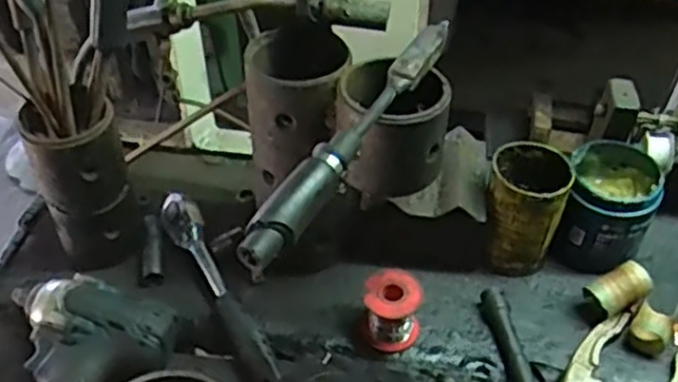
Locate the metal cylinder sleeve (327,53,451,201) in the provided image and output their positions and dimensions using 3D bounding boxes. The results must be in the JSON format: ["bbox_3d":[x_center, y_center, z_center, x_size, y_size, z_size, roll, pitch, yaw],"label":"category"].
[{"bbox_3d":[0.040,-0.059,0.593,0.087,0.090,0.094,0,43,0],"label":"metal cylinder sleeve"}]

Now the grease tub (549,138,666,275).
[{"bbox_3d":[0.267,0.015,0.713,0.087,0.091,0.107,14,44,14],"label":"grease tub"}]

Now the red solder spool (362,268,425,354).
[{"bbox_3d":[0.049,0.109,0.659,0.052,0.059,0.047,6,43,6],"label":"red solder spool"}]

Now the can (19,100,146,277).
[{"bbox_3d":[-0.243,-0.009,0.694,0.086,0.167,0.083,-18,46,-19],"label":"can"}]

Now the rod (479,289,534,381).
[{"bbox_3d":[0.156,0.144,0.644,0.019,0.022,0.126,-7,43,-8],"label":"rod"}]

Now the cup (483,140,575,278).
[{"bbox_3d":[0.181,0.016,0.705,0.074,0.109,0.080,8,43,8],"label":"cup"}]

